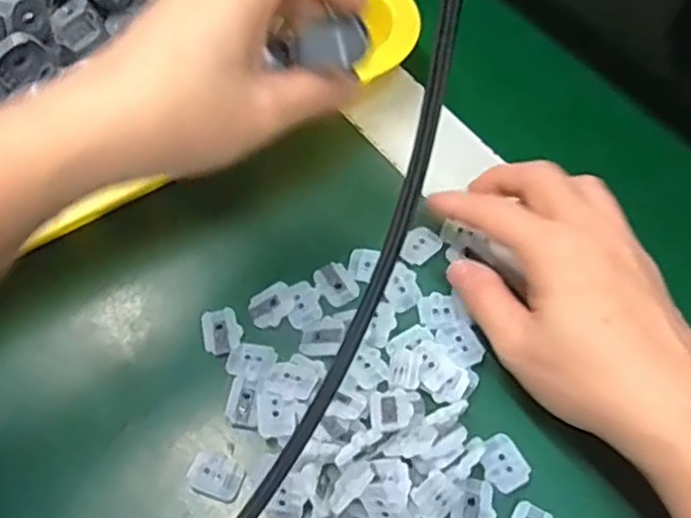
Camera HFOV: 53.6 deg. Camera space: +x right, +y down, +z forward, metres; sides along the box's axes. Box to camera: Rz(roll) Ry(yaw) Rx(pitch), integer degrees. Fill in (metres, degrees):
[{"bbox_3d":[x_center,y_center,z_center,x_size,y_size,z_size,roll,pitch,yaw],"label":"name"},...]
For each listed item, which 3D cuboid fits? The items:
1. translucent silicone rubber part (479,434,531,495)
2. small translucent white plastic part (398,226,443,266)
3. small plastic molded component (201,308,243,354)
[{"bbox_3d":[0.064,0.083,0.279,0.017,0.004,0.021,-27,62,-14],"label":"translucent silicone rubber part"},{"bbox_3d":[0.036,-0.007,0.334,0.017,0.004,0.022,40,68,22],"label":"small translucent white plastic part"},{"bbox_3d":[-0.057,0.033,0.315,0.018,0.006,0.021,-8,59,-4],"label":"small plastic molded component"}]

